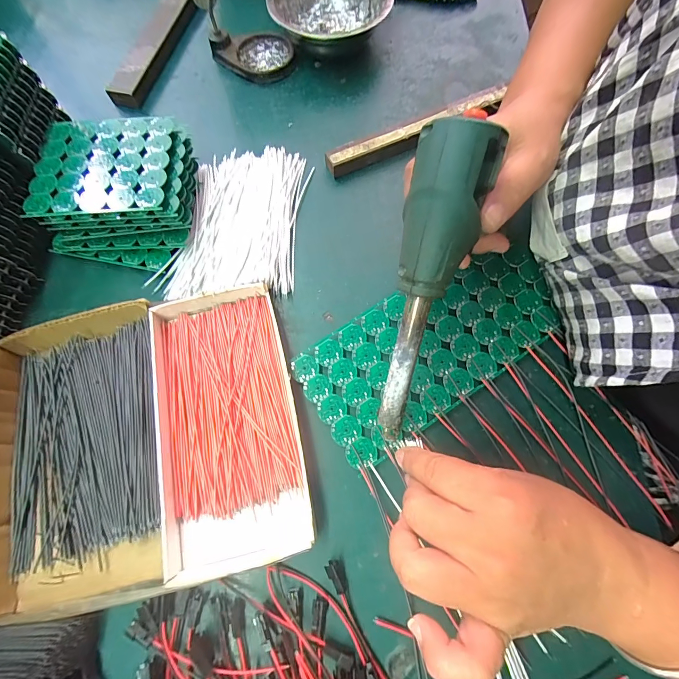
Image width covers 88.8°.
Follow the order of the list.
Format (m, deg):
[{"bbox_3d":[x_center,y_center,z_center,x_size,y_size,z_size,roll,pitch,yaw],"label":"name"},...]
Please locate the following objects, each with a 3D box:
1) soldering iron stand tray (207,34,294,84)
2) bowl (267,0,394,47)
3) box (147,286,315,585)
[{"bbox_3d":[-0.089,-0.296,0.367,0.081,0.020,0.054,-15,79,-5],"label":"soldering iron stand tray"},{"bbox_3d":[-0.009,-0.340,0.362,0.115,0.045,0.115,0,78,-2],"label":"bowl"},{"bbox_3d":[-0.082,0.054,0.247,0.098,0.022,0.189,-14,78,-5],"label":"box"}]

